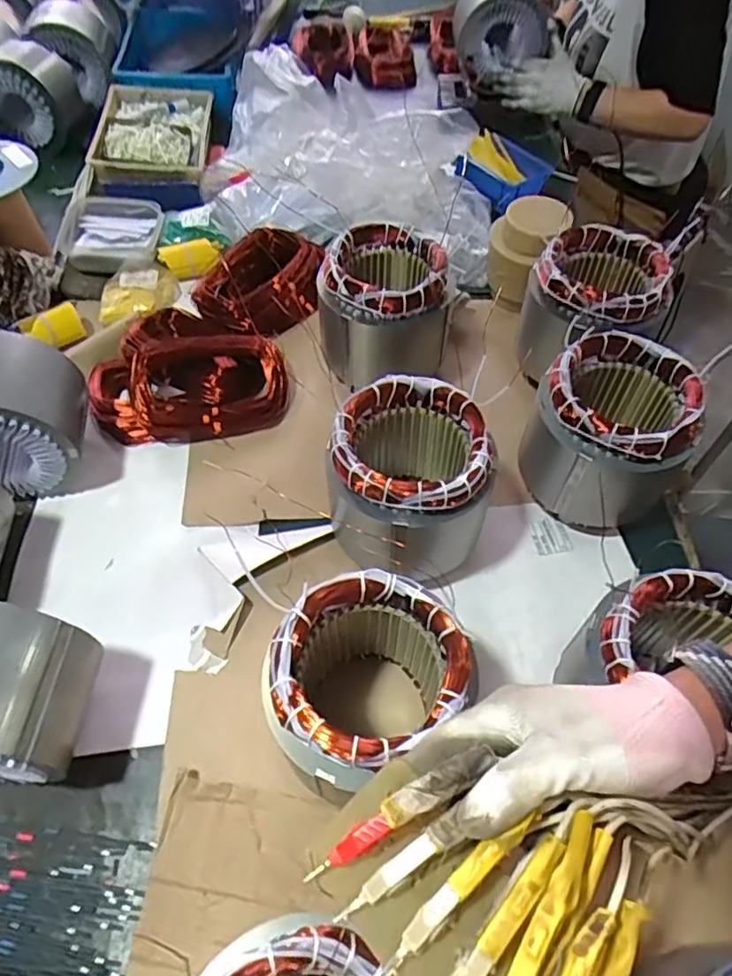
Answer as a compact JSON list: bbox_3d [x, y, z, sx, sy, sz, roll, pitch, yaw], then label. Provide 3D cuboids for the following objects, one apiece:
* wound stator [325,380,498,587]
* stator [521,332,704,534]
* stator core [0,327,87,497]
[{"bbox_3d":[0.039,0.001,0.610,0.143,0.169,0.136,1,56,-2],"label":"wound stator"},{"bbox_3d":[0.246,-0.046,0.647,0.131,0.173,0.141,1,56,-2],"label":"stator"},{"bbox_3d":[-0.396,-0.083,0.667,0.154,0.149,0.143,-10,57,-9],"label":"stator core"}]

